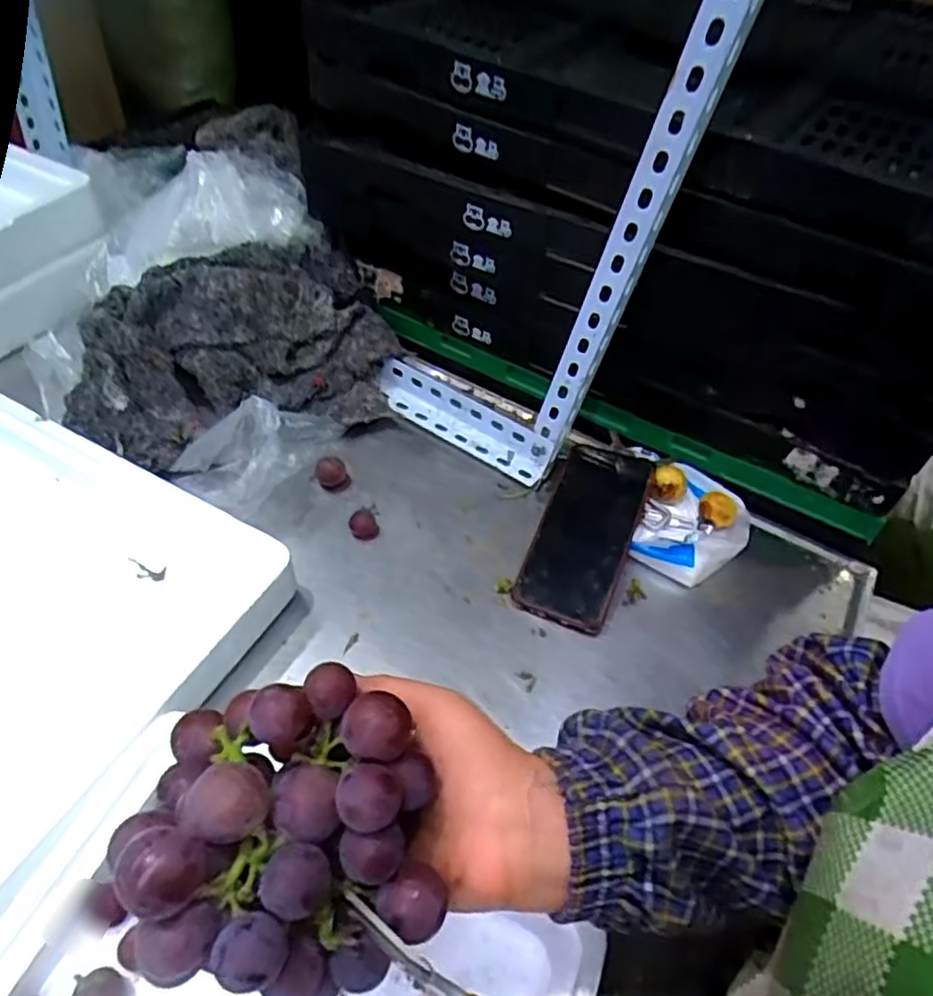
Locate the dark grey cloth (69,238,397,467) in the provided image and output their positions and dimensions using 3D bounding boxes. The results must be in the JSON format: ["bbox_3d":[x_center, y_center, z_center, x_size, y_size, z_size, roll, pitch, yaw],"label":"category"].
[{"bbox_3d":[-0.227,-0.153,0.674,0.303,0.062,0.223,-11,75,-18],"label":"dark grey cloth"}]

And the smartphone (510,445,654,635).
[{"bbox_3d":[0.103,0.029,0.593,0.077,0.010,0.171,24,65,2],"label":"smartphone"}]

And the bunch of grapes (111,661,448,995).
[{"bbox_3d":[-0.077,0.124,0.274,0.112,0.065,0.128,-27,54,-24],"label":"bunch of grapes"}]

